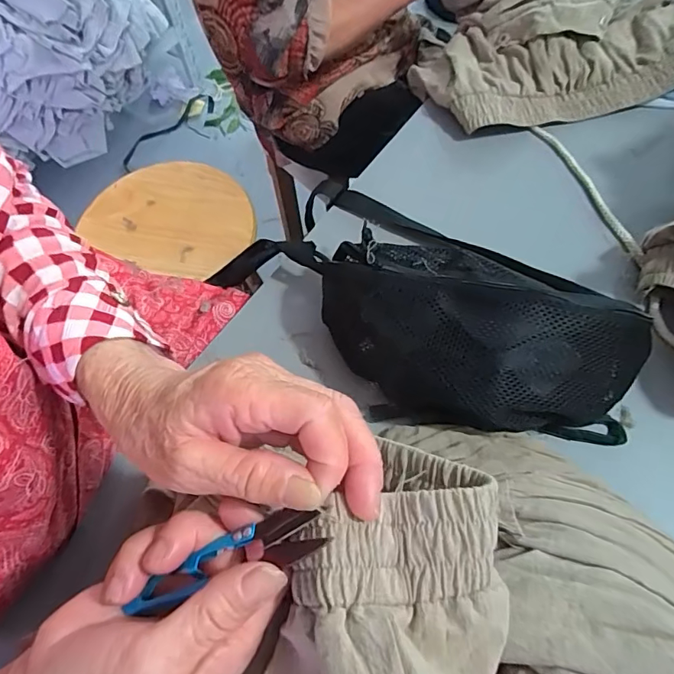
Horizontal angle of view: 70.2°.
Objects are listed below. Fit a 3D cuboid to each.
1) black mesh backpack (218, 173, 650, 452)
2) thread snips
[{"bbox_3d":[0.060,-0.021,0.402,0.365,0.099,0.148,28,67,16],"label":"black mesh backpack"},{"bbox_3d":[-0.046,0.093,0.198,0.091,0.015,0.022,-25,63,7],"label":"thread snips"}]

